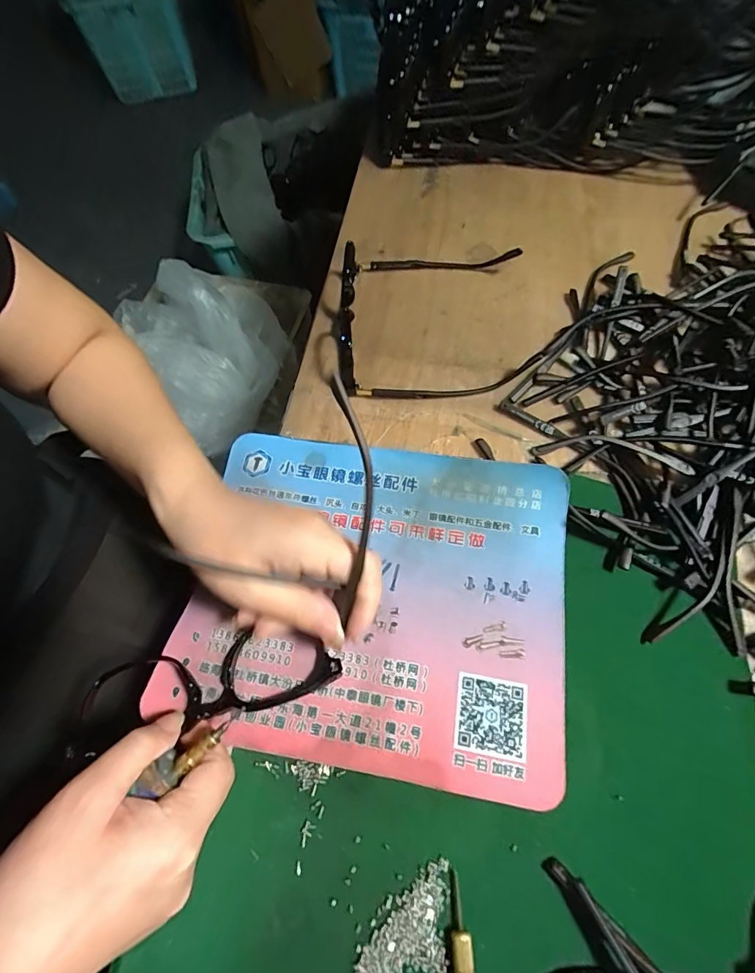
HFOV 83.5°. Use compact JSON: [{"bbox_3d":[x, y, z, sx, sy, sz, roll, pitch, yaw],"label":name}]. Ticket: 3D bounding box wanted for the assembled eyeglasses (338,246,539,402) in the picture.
[{"bbox_3d":[0.043,-0.148,0.348,0.162,0.038,0.158,-3,65,2],"label":"assembled eyeglasses"}]

